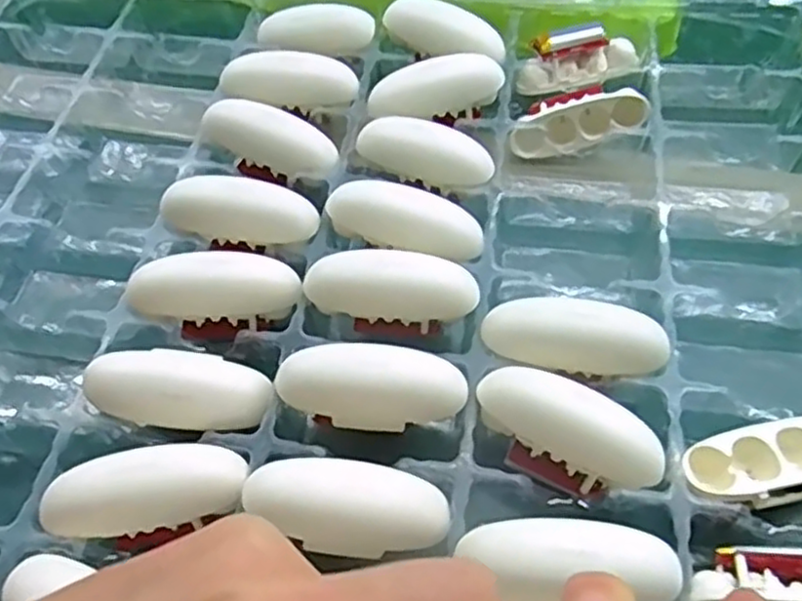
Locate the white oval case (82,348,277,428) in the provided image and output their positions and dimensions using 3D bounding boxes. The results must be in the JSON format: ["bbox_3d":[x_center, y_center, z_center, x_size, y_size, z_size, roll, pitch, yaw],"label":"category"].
[{"bbox_3d":[-0.080,0.032,0.260,0.062,0.016,0.026,6,55,6],"label":"white oval case"}]

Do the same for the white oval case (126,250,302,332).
[{"bbox_3d":[-0.075,-0.004,0.294,0.064,0.024,0.020,1,54,-12],"label":"white oval case"}]

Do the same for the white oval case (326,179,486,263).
[{"bbox_3d":[0.003,-0.035,0.309,0.065,0.015,0.024,14,56,12],"label":"white oval case"}]

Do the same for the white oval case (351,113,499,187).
[{"bbox_3d":[0.010,-0.069,0.333,0.066,0.022,0.019,26,59,19],"label":"white oval case"}]

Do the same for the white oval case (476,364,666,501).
[{"bbox_3d":[0.058,0.047,0.257,0.065,0.021,0.031,25,59,18],"label":"white oval case"}]

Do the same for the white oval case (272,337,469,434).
[{"bbox_3d":[-0.011,0.030,0.260,0.065,0.019,0.025,3,55,4],"label":"white oval case"}]

